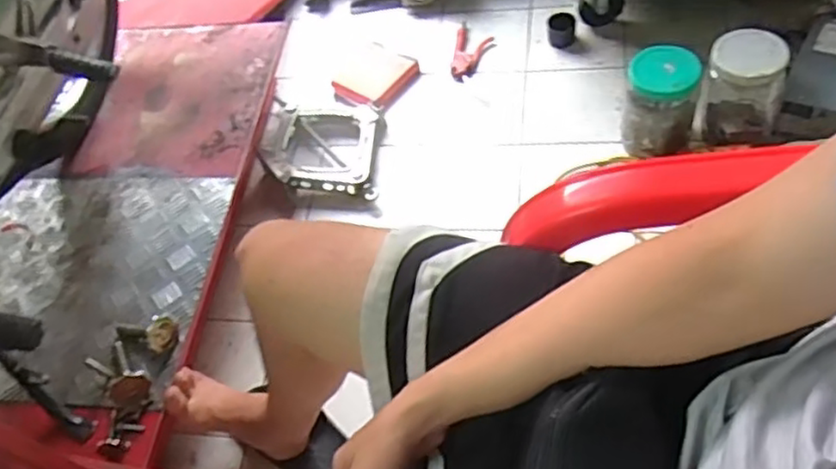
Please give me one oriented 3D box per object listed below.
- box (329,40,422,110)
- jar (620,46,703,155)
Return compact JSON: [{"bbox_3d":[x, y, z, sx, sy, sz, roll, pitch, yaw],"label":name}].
[{"bbox_3d":[-0.097,-0.334,1.456,0.143,0.023,0.166,28,66,26],"label":"box"},{"bbox_3d":[0.414,-0.226,1.181,0.120,0.164,0.109,15,61,20],"label":"jar"}]

